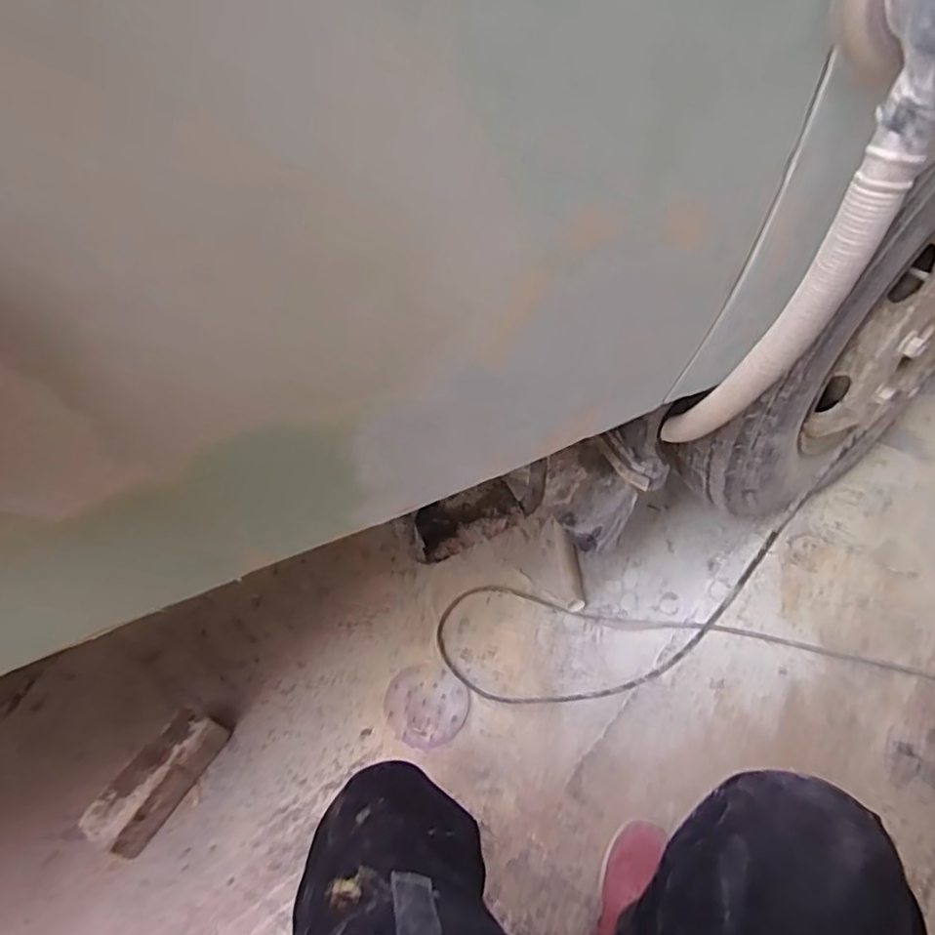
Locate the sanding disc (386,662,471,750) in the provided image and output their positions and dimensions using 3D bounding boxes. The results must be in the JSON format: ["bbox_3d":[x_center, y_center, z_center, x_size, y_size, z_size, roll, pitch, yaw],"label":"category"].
[{"bbox_3d":[-0.072,0.395,1.015,0.127,0.004,0.146,-42,54,-19],"label":"sanding disc"}]

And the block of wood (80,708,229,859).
[{"bbox_3d":[-0.507,0.503,0.989,0.091,0.070,0.219,26,64,17],"label":"block of wood"}]

